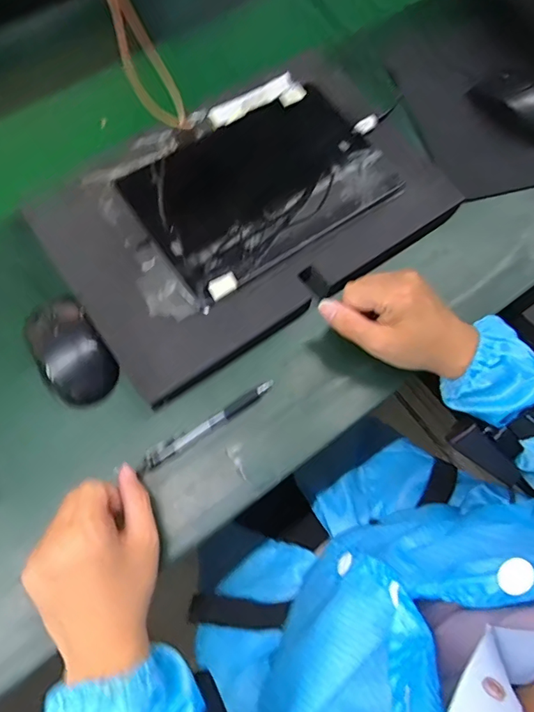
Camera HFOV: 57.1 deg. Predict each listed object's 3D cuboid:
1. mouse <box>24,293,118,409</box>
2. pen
[{"bbox_3d":[-0.185,-0.008,0.459,0.059,0.034,0.103,-32,72,-13],"label":"mouse"},{"bbox_3d":[-0.055,0.062,0.445,0.139,0.013,0.014,-31,72,-13],"label":"pen"}]

